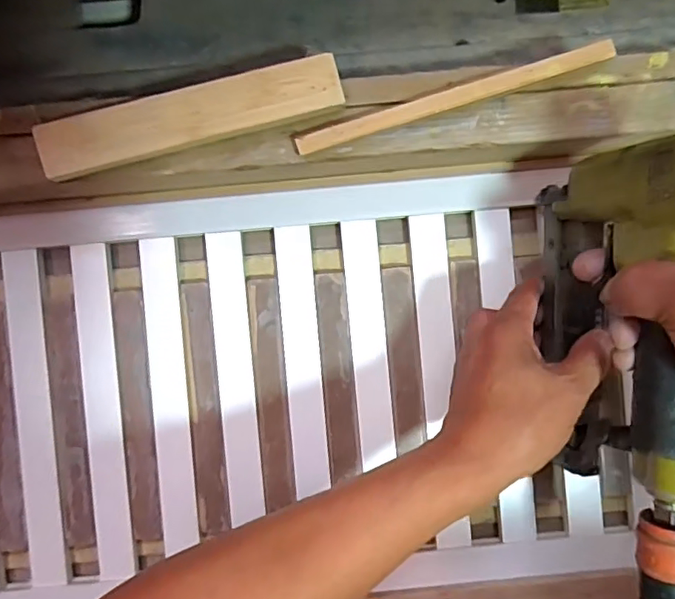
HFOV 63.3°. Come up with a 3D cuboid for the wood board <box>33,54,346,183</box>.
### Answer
[{"bbox_3d":[-0.084,-0.104,0.312,0.173,0.011,0.033,-13,90,0],"label":"wood board"}]

